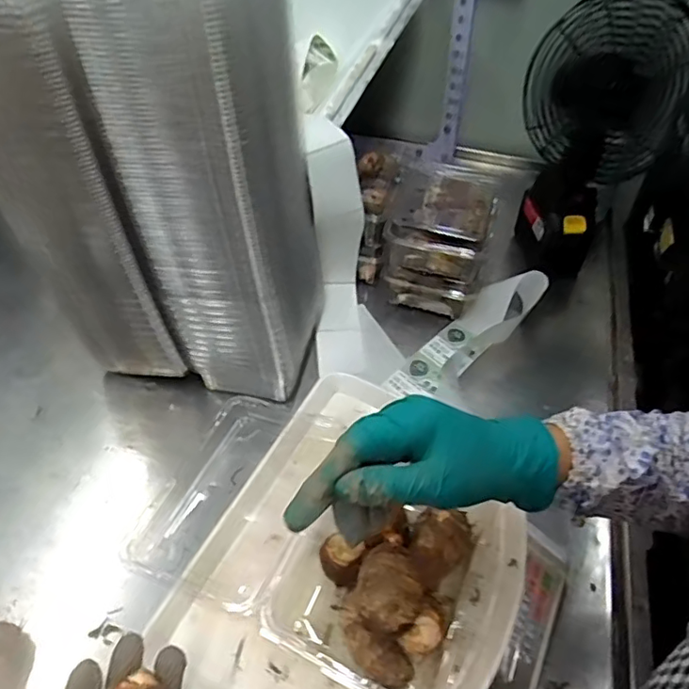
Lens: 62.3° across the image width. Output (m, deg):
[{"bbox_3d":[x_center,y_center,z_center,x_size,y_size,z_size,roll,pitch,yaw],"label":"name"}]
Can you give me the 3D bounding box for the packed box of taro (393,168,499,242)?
[{"bbox_3d":[0.130,-0.182,0.741,0.125,0.043,0.167,15,50,11],"label":"packed box of taro"}]

